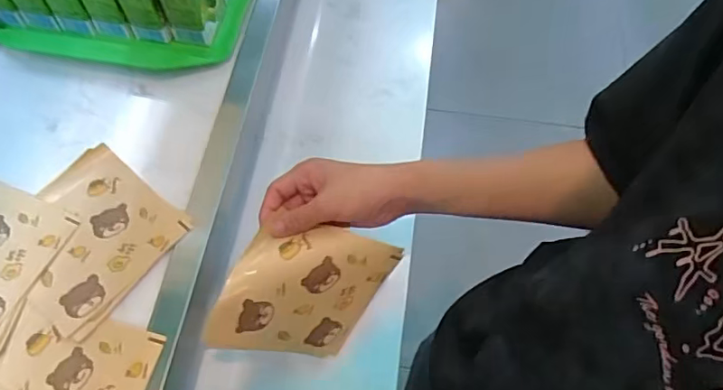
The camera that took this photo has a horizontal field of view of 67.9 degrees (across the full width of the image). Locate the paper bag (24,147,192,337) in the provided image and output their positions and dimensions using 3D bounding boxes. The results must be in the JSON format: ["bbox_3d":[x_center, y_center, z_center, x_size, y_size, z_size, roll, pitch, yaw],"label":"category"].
[{"bbox_3d":[-0.255,0.037,0.500,0.142,0.008,0.140,36,67,15],"label":"paper bag"}]

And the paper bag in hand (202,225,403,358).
[{"bbox_3d":[-0.056,0.085,0.490,0.145,0.133,0.030,14,24,-34],"label":"paper bag in hand"}]

